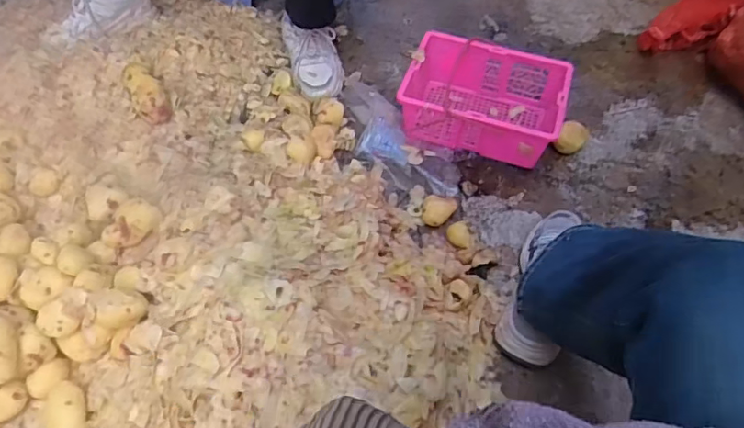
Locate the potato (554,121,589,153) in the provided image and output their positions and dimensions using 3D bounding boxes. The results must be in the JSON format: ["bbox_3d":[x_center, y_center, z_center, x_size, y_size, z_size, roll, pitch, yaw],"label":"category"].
[{"bbox_3d":[0.363,-0.132,1.007,0.049,0.048,0.047,0,59,0],"label":"potato"}]

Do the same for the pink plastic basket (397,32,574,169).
[{"bbox_3d":[0.204,-0.211,1.014,0.268,0.113,0.221,16,60,10],"label":"pink plastic basket"}]

